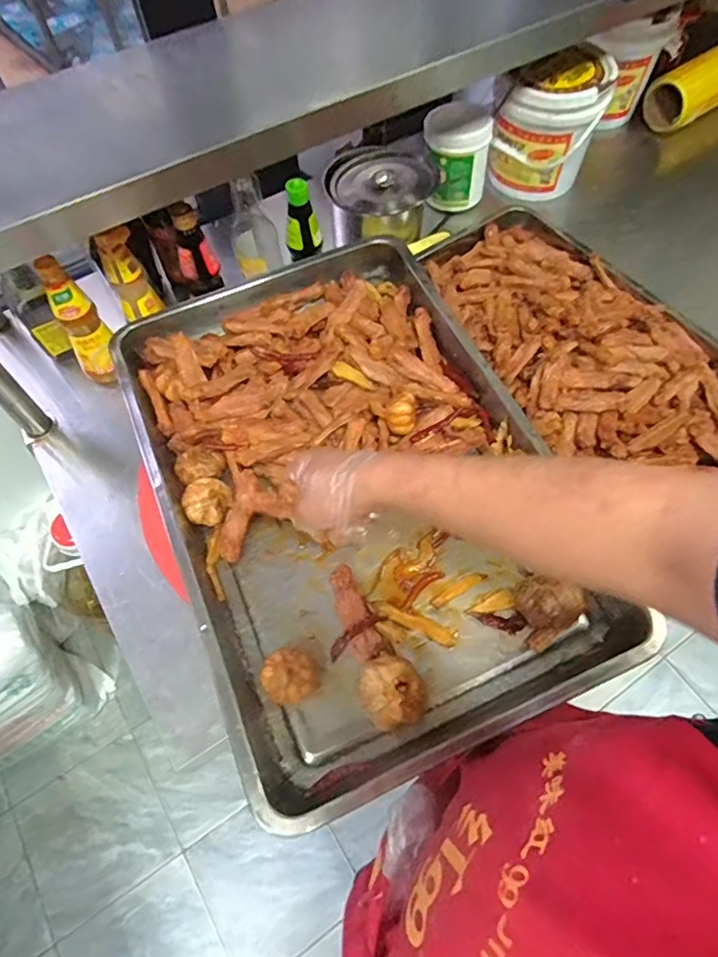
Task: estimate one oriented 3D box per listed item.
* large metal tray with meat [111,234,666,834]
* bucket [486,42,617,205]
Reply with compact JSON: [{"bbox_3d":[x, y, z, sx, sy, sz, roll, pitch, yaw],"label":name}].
[{"bbox_3d":[-0.015,-0.011,0.626,0.379,0.063,0.584,-22,64,-9],"label":"large metal tray with meat"},{"bbox_3d":[0.332,-0.612,0.996,0.167,0.187,0.156,20,65,12],"label":"bucket"}]

